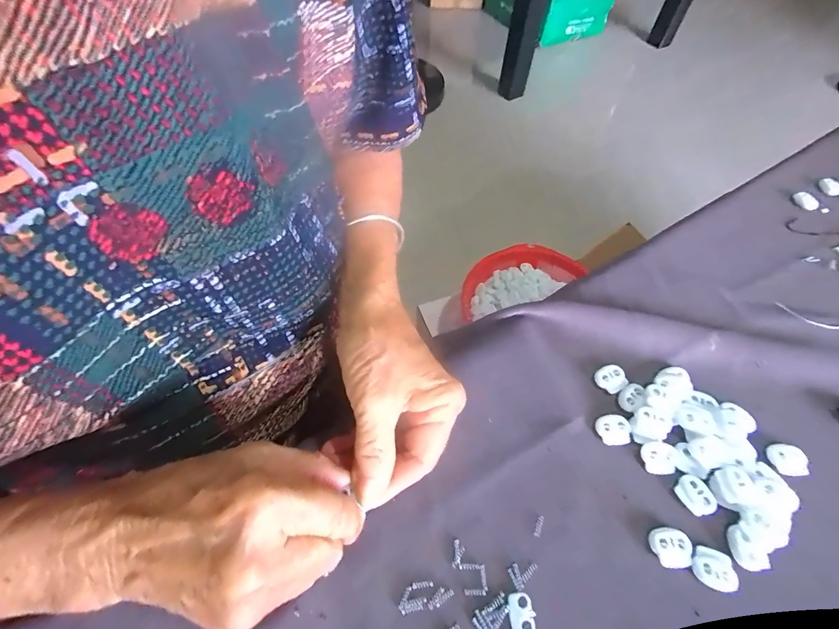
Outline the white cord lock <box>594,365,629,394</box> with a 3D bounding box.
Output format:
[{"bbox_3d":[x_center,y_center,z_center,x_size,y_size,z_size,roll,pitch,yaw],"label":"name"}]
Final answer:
[{"bbox_3d":[0.139,0.047,0.274,0.020,0.006,0.019,-17,59,-14],"label":"white cord lock"}]

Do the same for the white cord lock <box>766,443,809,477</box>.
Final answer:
[{"bbox_3d":[0.237,0.093,0.244,0.017,0.009,0.019,5,56,1],"label":"white cord lock"}]

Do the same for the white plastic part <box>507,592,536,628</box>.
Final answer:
[{"bbox_3d":[0.054,0.159,0.200,0.013,0.004,0.019,-4,56,-6],"label":"white plastic part"}]

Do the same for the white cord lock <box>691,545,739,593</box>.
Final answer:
[{"bbox_3d":[0.165,0.142,0.211,0.022,0.004,0.019,15,57,7],"label":"white cord lock"}]

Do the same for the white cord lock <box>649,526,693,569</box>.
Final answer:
[{"bbox_3d":[0.145,0.133,0.217,0.022,0.005,0.020,2,56,-1],"label":"white cord lock"}]

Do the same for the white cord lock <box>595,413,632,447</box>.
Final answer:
[{"bbox_3d":[0.131,0.077,0.253,0.022,0.005,0.019,-8,57,-8],"label":"white cord lock"}]

